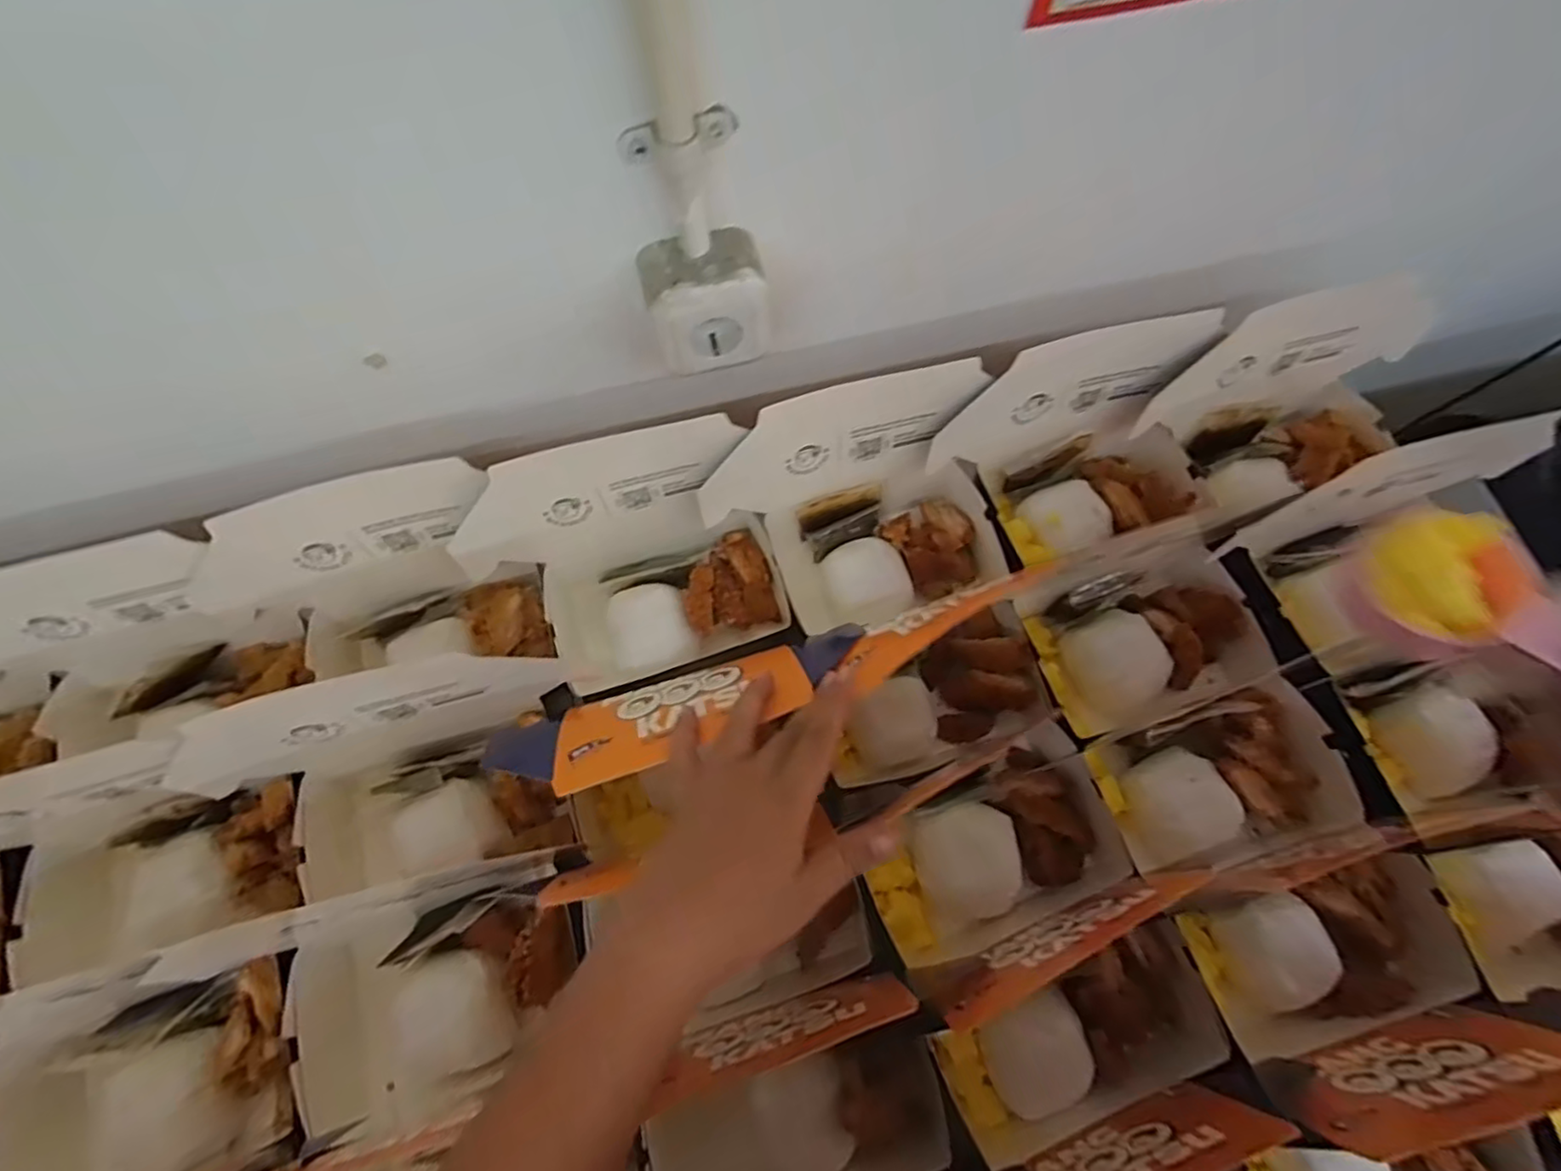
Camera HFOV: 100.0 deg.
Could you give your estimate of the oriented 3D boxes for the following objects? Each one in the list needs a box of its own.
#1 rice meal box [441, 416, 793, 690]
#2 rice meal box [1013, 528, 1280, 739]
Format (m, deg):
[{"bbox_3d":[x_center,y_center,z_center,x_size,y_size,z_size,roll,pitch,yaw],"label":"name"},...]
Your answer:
[{"bbox_3d":[-0.125,-0.017,0.529,0.233,0.162,0.136,-21,72,-7],"label":"rice meal box"},{"bbox_3d":[0.310,0.042,0.561,0.170,0.061,0.132,-18,72,-6],"label":"rice meal box"}]

